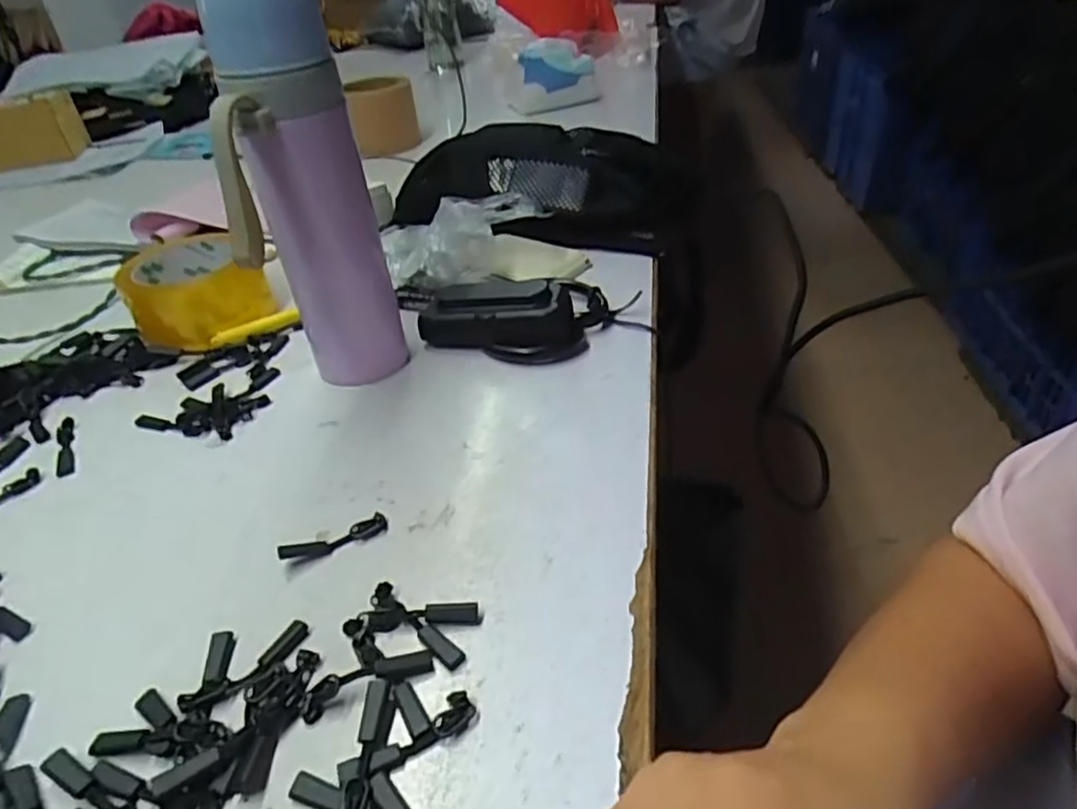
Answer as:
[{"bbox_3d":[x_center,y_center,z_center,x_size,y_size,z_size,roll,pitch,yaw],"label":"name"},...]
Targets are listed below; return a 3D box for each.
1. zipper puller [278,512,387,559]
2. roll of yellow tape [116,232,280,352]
[{"bbox_3d":[-0.104,0.068,0.339,0.053,0.010,0.010,-18,38,-16],"label":"zipper puller"},{"bbox_3d":[-0.270,-0.090,0.531,0.101,0.056,0.096,-4,37,3],"label":"roll of yellow tape"}]

